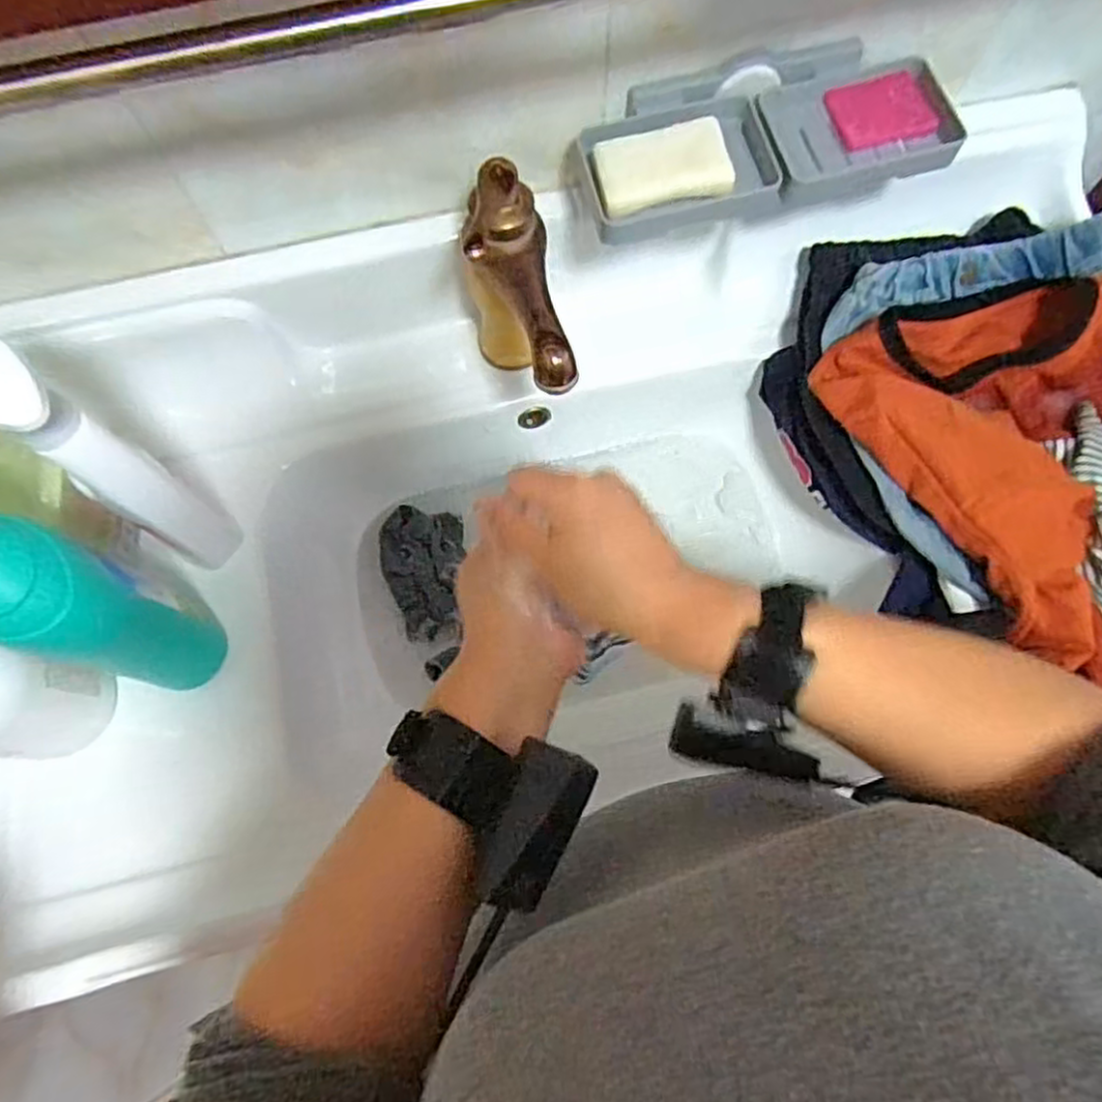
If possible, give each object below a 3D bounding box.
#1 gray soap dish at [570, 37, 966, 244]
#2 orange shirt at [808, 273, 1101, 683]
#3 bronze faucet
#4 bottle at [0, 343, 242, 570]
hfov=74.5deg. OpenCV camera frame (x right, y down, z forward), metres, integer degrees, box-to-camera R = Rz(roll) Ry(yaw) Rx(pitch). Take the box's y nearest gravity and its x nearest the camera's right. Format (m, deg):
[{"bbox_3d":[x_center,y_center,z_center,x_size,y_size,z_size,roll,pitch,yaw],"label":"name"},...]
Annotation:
[{"bbox_3d":[0.153,-0.294,0.512,0.265,0.032,0.104,-15,73,-3],"label":"gray soap dish"},{"bbox_3d":[0.405,-0.058,0.519,0.265,0.079,0.381,-32,75,-8],"label":"orange shirt"},{"bbox_3d":[-0.023,-0.178,0.477,0.058,0.074,0.148,-10,73,-2],"label":"bronze faucet"},{"bbox_3d":[-0.284,-0.059,0.463,0.089,0.239,0.039,37,77,11],"label":"bottle"}]

